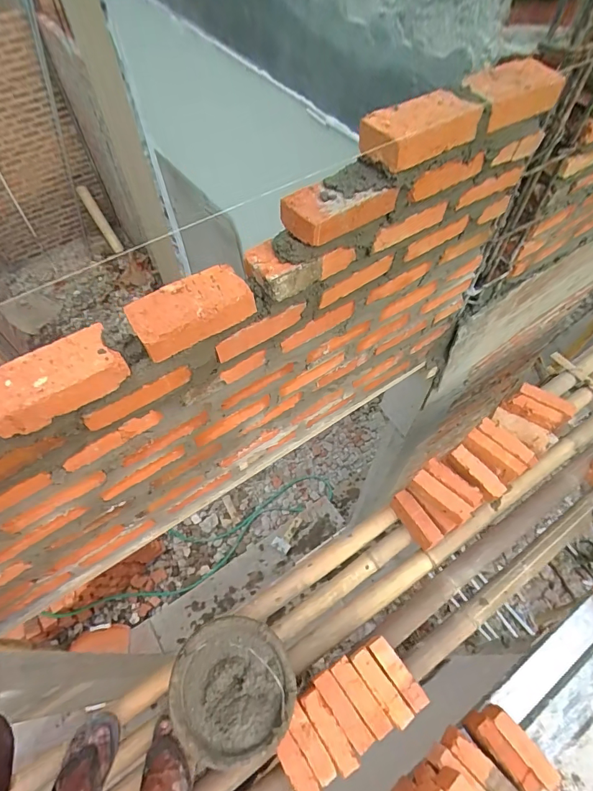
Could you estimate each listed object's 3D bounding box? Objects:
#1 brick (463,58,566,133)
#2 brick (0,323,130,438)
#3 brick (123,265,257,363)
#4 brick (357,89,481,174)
[{"bbox_3d":[0.303,-0.433,0.607,0.161,0.041,0.079,-27,61,-15],"label":"brick"},{"bbox_3d":[-0.293,-0.020,0.518,0.156,0.039,0.081,-30,62,-17],"label":"brick"},{"bbox_3d":[-0.140,-0.113,0.564,0.150,0.043,0.075,-27,61,-15],"label":"brick"},{"bbox_3d":[0.158,-0.344,0.550,0.155,0.048,0.067,-31,63,-17],"label":"brick"}]

